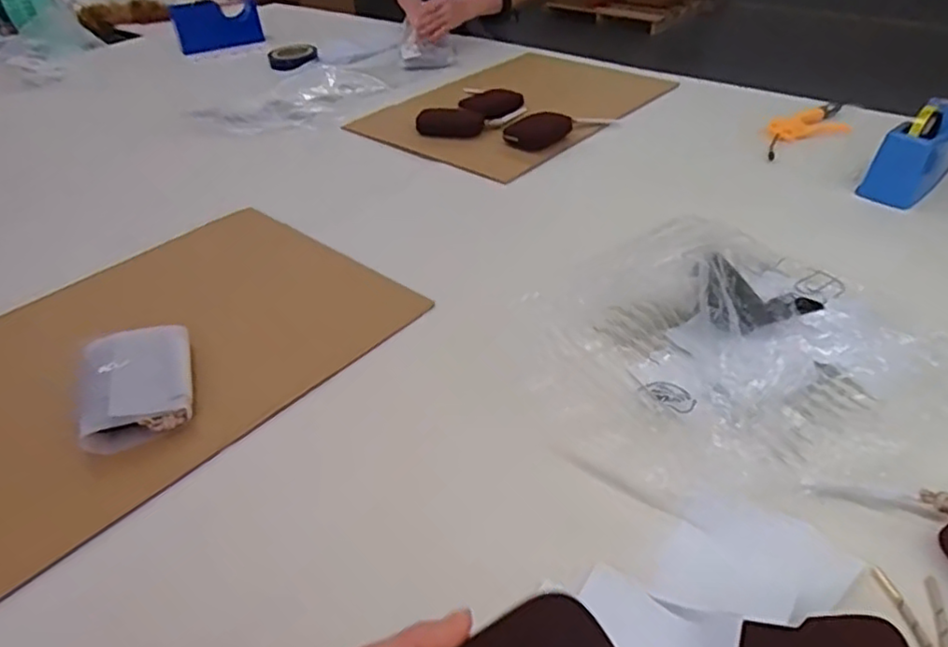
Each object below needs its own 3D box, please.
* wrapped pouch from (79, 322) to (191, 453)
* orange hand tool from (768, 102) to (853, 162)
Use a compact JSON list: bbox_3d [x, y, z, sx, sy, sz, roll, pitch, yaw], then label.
[{"bbox_3d":[-0.326,0.049,0.625,0.095,0.047,0.139,-15,40,-15],"label":"wrapped pouch"},{"bbox_3d":[0.548,-0.328,1.085,0.245,0.018,0.096,-20,41,-21],"label":"orange hand tool"}]

